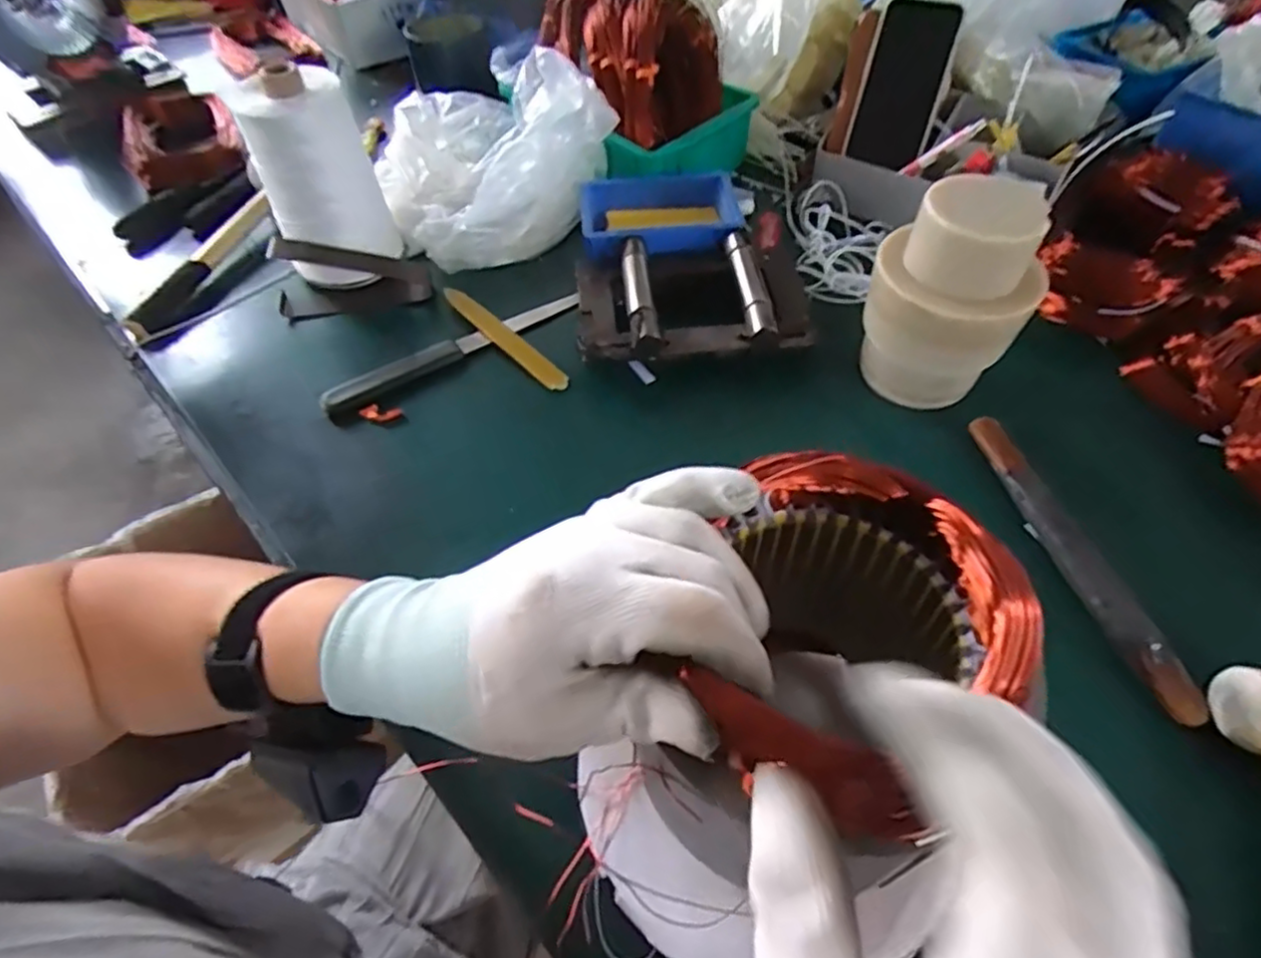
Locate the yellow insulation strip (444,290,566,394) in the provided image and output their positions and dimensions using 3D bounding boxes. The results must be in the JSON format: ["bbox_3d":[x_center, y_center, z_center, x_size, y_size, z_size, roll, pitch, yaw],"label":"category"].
[{"bbox_3d":[-0.115,-0.127,0.591,0.023,0.009,0.164,-37,61,-23],"label":"yellow insulation strip"}]

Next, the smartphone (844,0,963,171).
[{"bbox_3d":[0.259,-0.375,0.632,0.073,0.136,0.012,19,21,18],"label":"smartphone"}]

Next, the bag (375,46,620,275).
[{"bbox_3d":[-0.141,-0.324,0.659,0.209,0.139,0.222,-24,57,-15],"label":"bag"}]

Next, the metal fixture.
[{"bbox_3d":[0.053,-0.194,0.595,0.199,0.033,0.222,-2,54,0],"label":"metal fixture"}]

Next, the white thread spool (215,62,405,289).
[{"bbox_3d":[-0.273,-0.255,0.589,0.091,0.171,0.091,-1,54,1],"label":"white thread spool"}]

